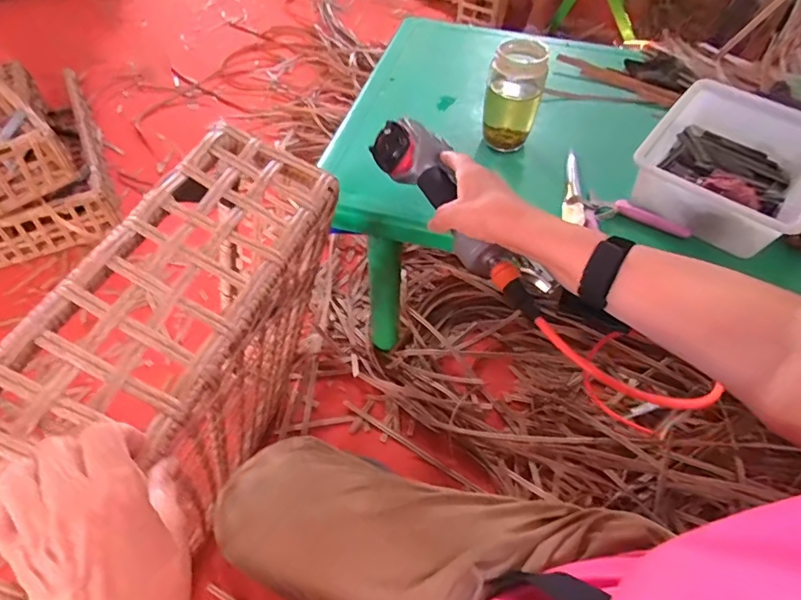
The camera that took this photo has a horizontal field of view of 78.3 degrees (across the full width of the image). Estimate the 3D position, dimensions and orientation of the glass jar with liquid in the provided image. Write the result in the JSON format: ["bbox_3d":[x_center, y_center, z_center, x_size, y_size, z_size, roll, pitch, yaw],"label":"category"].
[{"bbox_3d":[0.169,-0.304,0.732,0.074,0.141,0.072,1,53,-2],"label":"glass jar with liquid"}]

